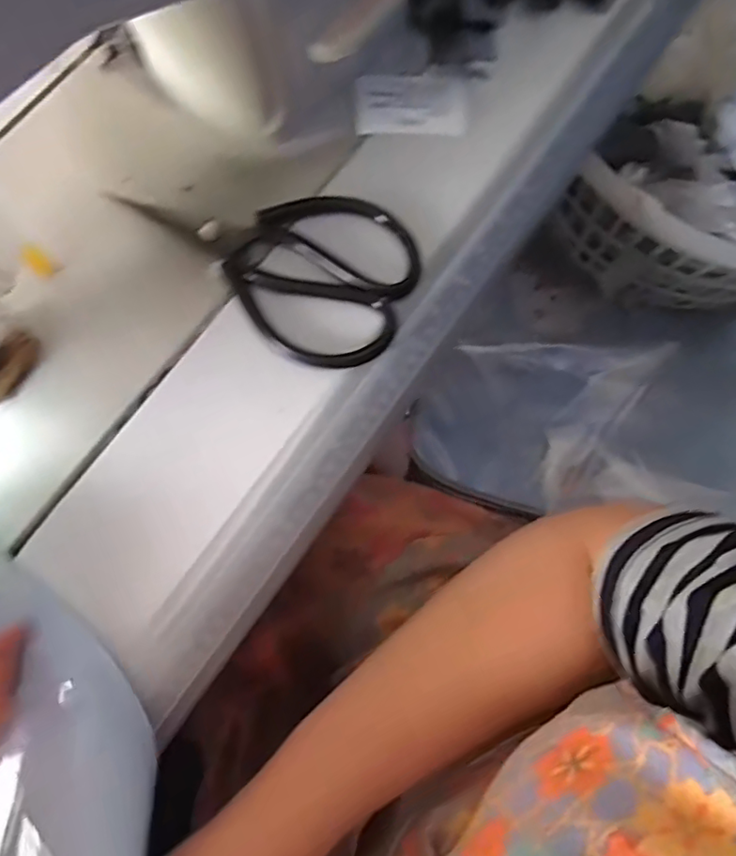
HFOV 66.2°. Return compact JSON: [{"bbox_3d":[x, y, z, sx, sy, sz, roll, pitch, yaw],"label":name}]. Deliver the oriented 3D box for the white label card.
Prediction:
[{"bbox_3d":[0.027,-0.206,0.358,0.068,0.004,0.044,1,76,-1],"label":"white label card"}]

